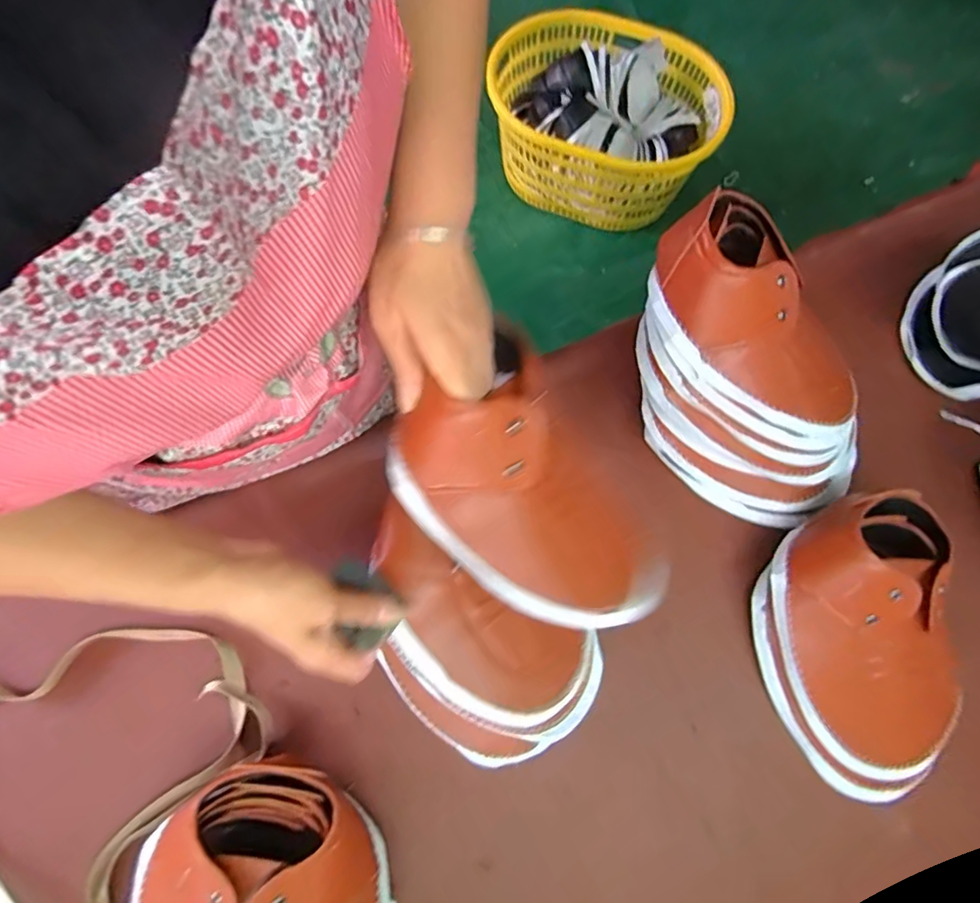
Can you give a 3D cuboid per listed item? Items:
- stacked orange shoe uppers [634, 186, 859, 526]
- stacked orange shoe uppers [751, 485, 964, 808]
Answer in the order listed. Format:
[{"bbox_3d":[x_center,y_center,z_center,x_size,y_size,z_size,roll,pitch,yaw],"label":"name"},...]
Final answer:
[{"bbox_3d":[0.249,-0.070,0.513,0.159,0.206,0.289,-35,76,-13],"label":"stacked orange shoe uppers"},{"bbox_3d":[0.350,0.177,0.492,0.162,0.101,0.253,-9,72,-5],"label":"stacked orange shoe uppers"}]

